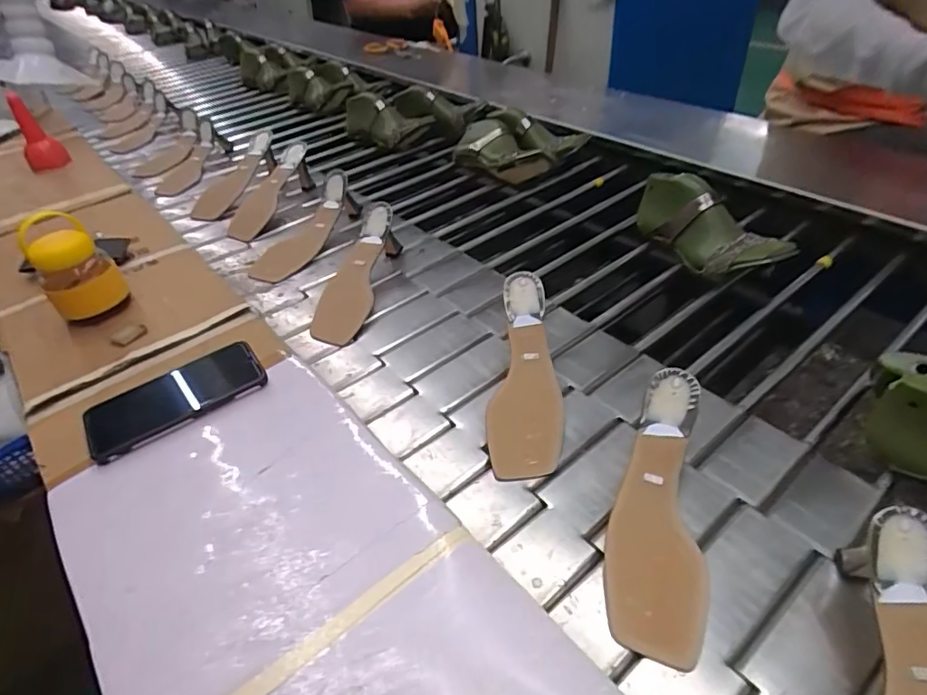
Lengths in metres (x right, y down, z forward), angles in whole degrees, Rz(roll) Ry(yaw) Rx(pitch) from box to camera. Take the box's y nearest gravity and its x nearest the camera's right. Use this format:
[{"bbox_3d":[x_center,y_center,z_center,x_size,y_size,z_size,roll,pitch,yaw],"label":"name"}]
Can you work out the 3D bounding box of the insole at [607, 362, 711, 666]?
[{"bbox_3d":[0.160,0.127,0.438,0.072,0.028,0.222,6,64,14],"label":"insole"}]

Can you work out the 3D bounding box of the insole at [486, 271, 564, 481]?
[{"bbox_3d":[0.064,0.024,0.558,0.070,0.021,0.227,0,61,6],"label":"insole"}]

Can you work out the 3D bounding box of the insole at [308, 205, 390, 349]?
[{"bbox_3d":[-0.150,-0.099,0.727,0.077,0.029,0.225,8,66,16],"label":"insole"}]

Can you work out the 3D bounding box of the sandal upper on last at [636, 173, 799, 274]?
[{"bbox_3d":[0.326,-0.158,0.728,0.080,0.094,0.212,-19,43,-15],"label":"sandal upper on last"}]

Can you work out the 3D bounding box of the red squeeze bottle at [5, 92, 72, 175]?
[{"bbox_3d":[-0.817,-0.407,1.028,0.068,0.135,0.066,-30,46,-26],"label":"red squeeze bottle"}]

